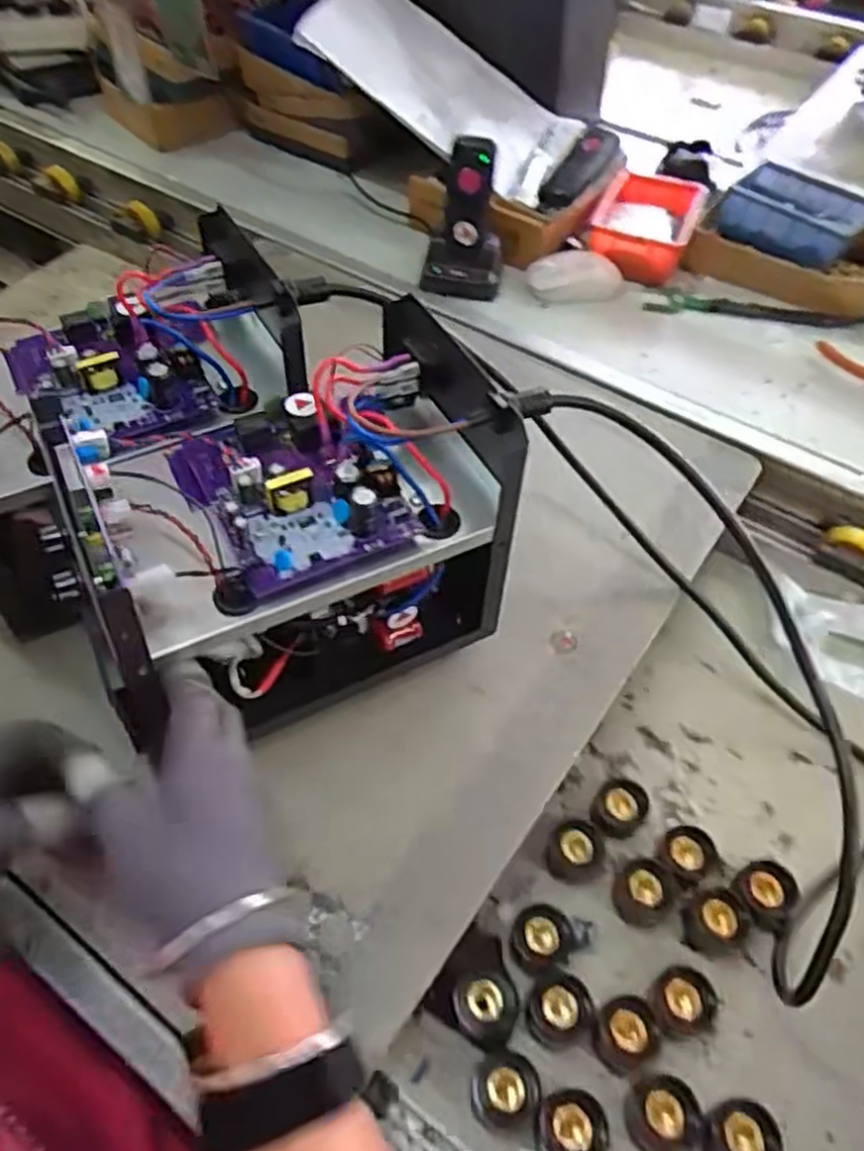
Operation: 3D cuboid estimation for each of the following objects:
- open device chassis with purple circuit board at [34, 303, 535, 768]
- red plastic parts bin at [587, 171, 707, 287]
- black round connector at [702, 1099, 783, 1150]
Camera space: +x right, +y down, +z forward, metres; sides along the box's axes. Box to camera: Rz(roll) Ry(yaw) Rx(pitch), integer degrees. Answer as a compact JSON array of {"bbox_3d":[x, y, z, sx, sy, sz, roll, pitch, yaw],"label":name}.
[{"bbox_3d":[-0.079,-0.025,0.481,0.228,0.170,0.143,-21,57,-17],"label":"open device chassis with purple circuit board"},{"bbox_3d":[0.238,-0.389,0.872,0.103,0.045,0.160,19,55,12],"label":"red plastic parts bin"},{"bbox_3d":[0.171,0.314,0.433,0.030,0.039,0.036,-2,52,-3],"label":"black round connector"}]

